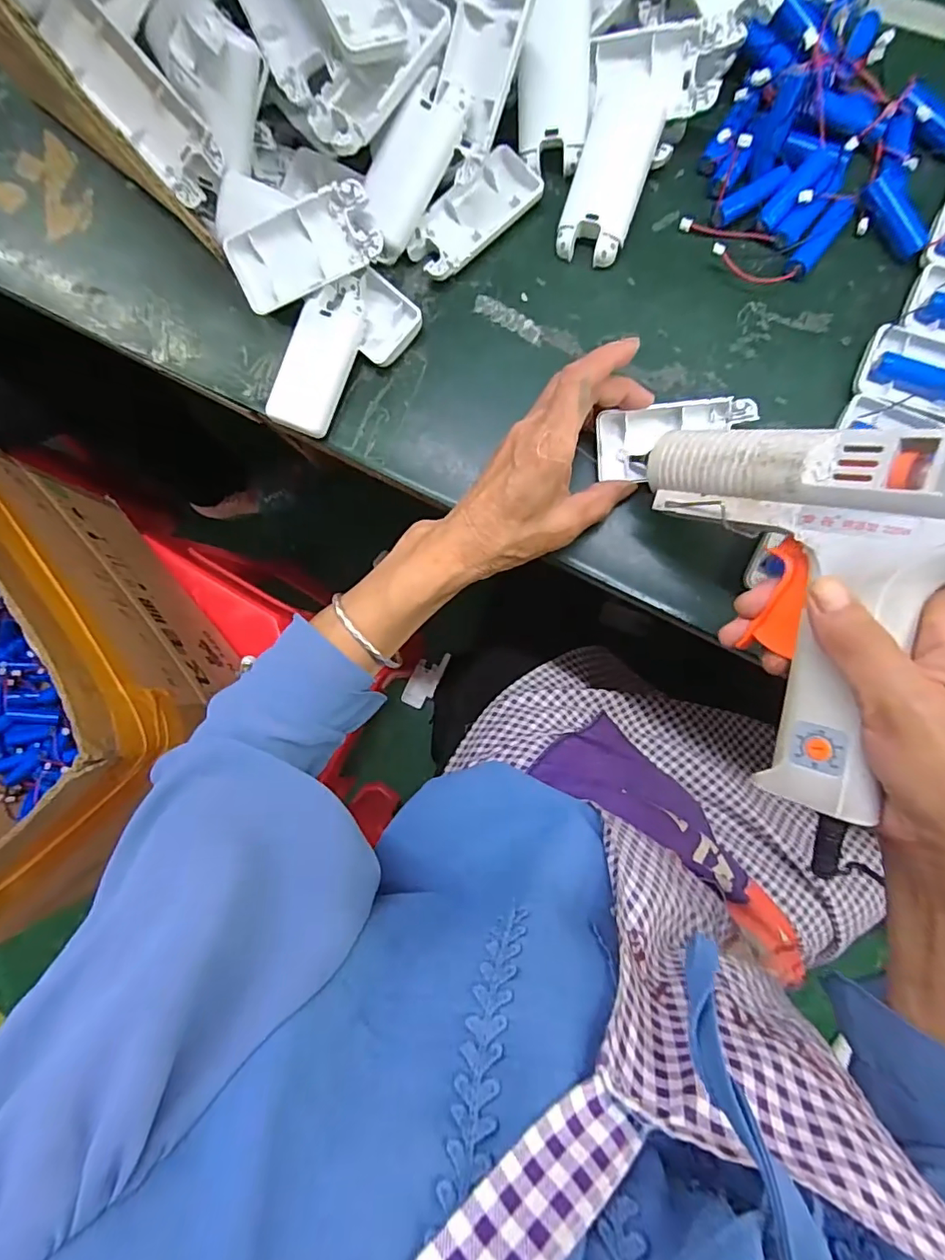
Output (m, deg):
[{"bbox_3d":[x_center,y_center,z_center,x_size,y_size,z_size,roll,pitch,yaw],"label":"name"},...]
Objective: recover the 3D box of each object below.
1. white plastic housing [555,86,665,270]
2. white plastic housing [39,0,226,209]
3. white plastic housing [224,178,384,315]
[{"bbox_3d":[0.088,-0.291,0.340,0.043,0.020,0.104,19,87,6],"label":"white plastic housing"},{"bbox_3d":[-0.187,-0.298,0.301,0.039,0.015,0.089,-43,128,5],"label":"white plastic housing"},{"bbox_3d":[-0.105,-0.238,0.334,0.092,0.012,0.042,-26,111,1],"label":"white plastic housing"}]

